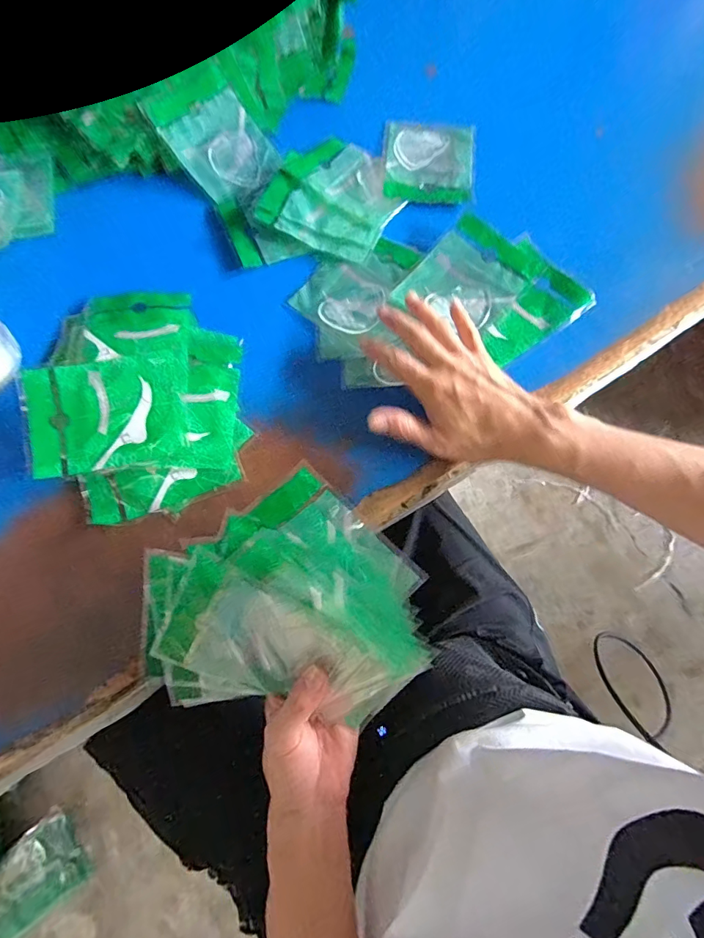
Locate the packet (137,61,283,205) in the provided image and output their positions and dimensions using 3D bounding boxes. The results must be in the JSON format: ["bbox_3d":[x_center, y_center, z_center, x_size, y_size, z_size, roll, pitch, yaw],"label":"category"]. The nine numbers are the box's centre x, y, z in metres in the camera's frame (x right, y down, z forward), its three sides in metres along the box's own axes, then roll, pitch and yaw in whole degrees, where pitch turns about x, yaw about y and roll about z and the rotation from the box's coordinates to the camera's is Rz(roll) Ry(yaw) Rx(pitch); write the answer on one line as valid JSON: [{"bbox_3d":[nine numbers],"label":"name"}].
[{"bbox_3d":[-0.154,-0.381,0.509,0.102,0.010,0.130,-43,103,-12],"label":"packet"}]

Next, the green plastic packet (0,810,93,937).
[{"bbox_3d":[-0.644,0.814,0.861,0.235,0.054,0.144,-39,75,-10],"label":"green plastic packet"}]

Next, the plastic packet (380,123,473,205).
[{"bbox_3d":[0.091,-0.364,0.521,0.106,0.014,0.134,6,72,3],"label":"plastic packet"}]

